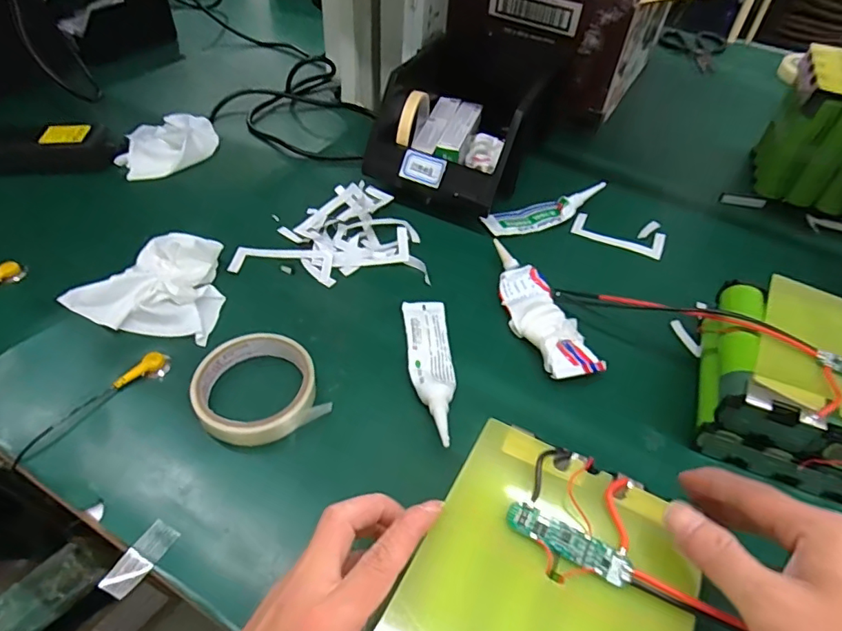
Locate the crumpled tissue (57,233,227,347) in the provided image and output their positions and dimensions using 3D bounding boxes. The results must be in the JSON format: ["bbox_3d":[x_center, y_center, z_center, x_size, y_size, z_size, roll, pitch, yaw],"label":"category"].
[{"bbox_3d":[-0.247,-0.033,0.470,0.126,0.035,0.097,4,49,0],"label":"crumpled tissue"}]

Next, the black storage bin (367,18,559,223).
[{"bbox_3d":[0.058,-0.240,0.630,0.165,0.100,0.256,19,50,13],"label":"black storage bin"}]

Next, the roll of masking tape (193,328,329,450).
[{"bbox_3d":[-0.132,0.056,0.413,0.090,0.026,0.093,2,49,-2],"label":"roll of masking tape"}]

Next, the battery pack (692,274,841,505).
[{"bbox_3d":[0.313,0.052,0.411,0.165,0.076,0.160,21,51,15],"label":"battery pack"}]

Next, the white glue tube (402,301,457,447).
[{"bbox_3d":[0.010,0.040,0.440,0.038,0.020,0.152,-2,49,-5],"label":"white glue tube"}]

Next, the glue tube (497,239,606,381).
[{"bbox_3d":[0.107,-0.006,0.487,0.053,0.020,0.157,-14,51,-15],"label":"glue tube"}]

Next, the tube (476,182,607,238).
[{"bbox_3d":[0.143,-0.122,0.601,0.152,0.033,0.043,-17,52,-18],"label":"tube"}]

